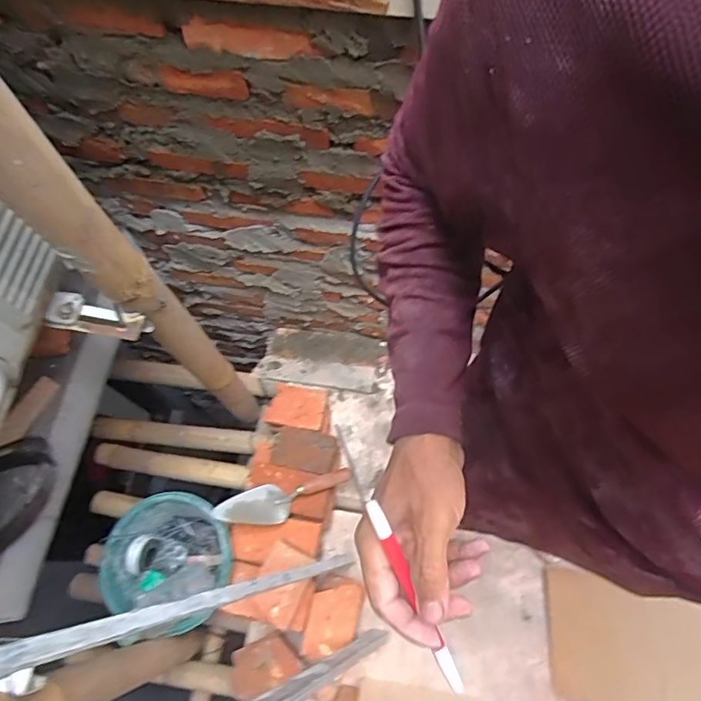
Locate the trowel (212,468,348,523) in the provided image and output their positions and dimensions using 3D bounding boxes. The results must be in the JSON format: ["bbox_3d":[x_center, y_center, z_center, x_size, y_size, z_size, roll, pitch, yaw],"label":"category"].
[{"bbox_3d":[-0.143,0.327,1.178,0.300,0.058,0.084,-14,70,-17],"label":"trowel"}]

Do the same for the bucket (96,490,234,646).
[{"bbox_3d":[-0.401,0.463,1.142,0.262,0.170,0.298,18,71,7],"label":"bucket"}]

